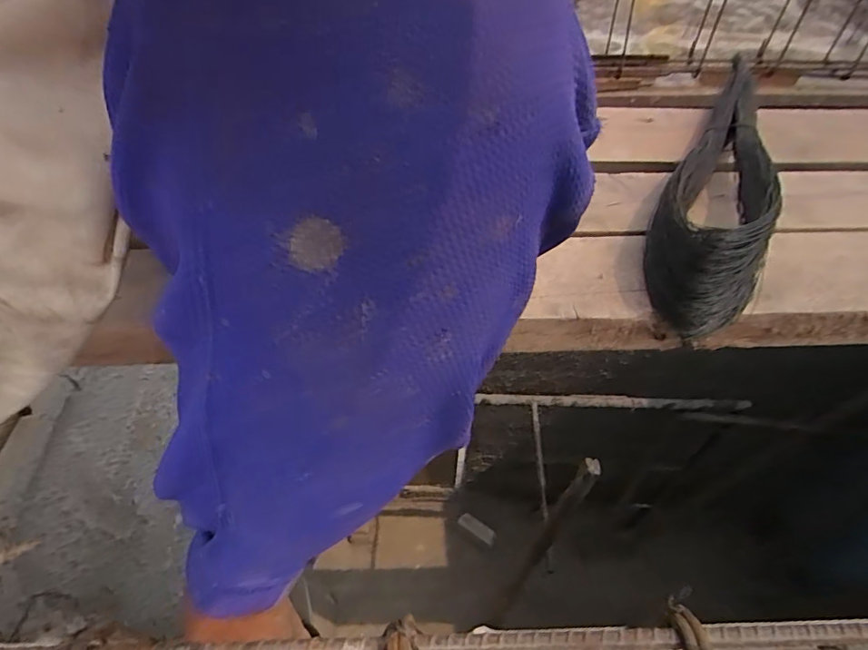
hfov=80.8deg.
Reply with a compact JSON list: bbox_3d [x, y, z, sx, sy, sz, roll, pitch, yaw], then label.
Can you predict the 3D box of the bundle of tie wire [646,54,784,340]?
[{"bbox_3d":[0.310,-0.175,0.546,0.095,0.087,0.455,20,53,14],"label":"bundle of tie wire"}]

